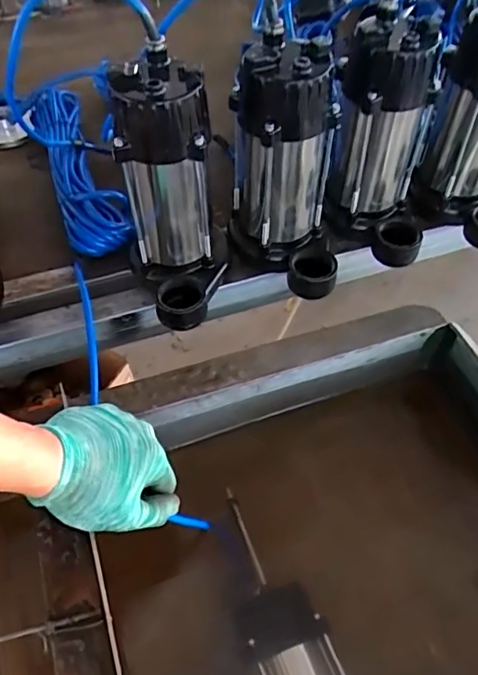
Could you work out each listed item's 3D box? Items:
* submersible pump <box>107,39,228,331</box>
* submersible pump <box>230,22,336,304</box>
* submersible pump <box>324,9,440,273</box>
[{"bbox_3d":[-0.065,-0.139,0.550,0.102,0.228,0.153,-13,53,-11],"label":"submersible pump"},{"bbox_3d":[0.067,-0.177,0.579,0.097,0.222,0.155,-33,59,-24],"label":"submersible pump"},{"bbox_3d":[0.167,-0.218,0.606,0.118,0.226,0.113,13,53,9],"label":"submersible pump"}]

